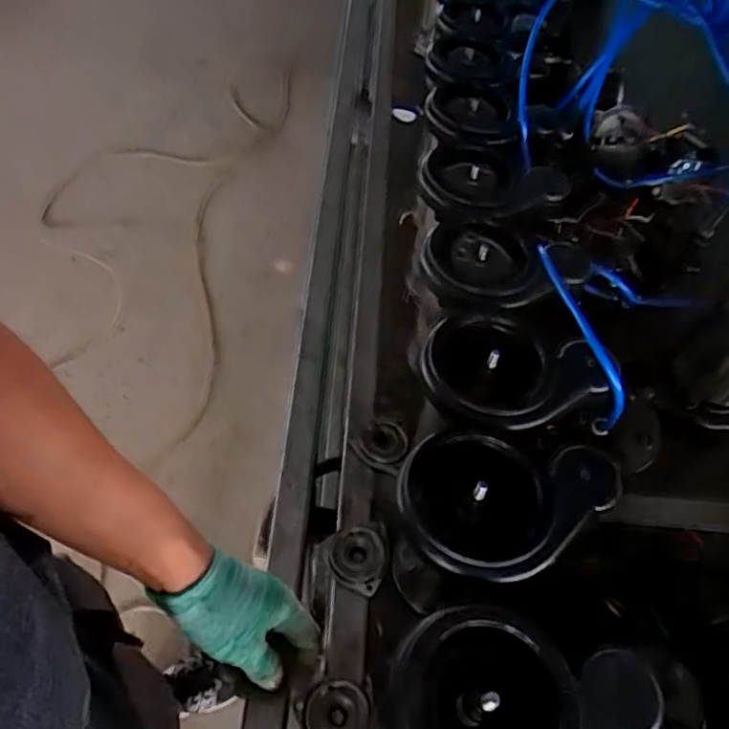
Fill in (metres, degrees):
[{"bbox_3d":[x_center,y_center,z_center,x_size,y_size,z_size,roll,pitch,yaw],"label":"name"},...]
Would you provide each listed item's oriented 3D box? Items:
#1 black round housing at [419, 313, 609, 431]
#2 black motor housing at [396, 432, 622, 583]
[{"bbox_3d":[0.129,0.004,0.527,0.156,0.036,0.125,17,53,7],"label":"black round housing"},{"bbox_3d":[0.108,0.110,0.459,0.165,0.035,0.109,8,53,0],"label":"black motor housing"}]

